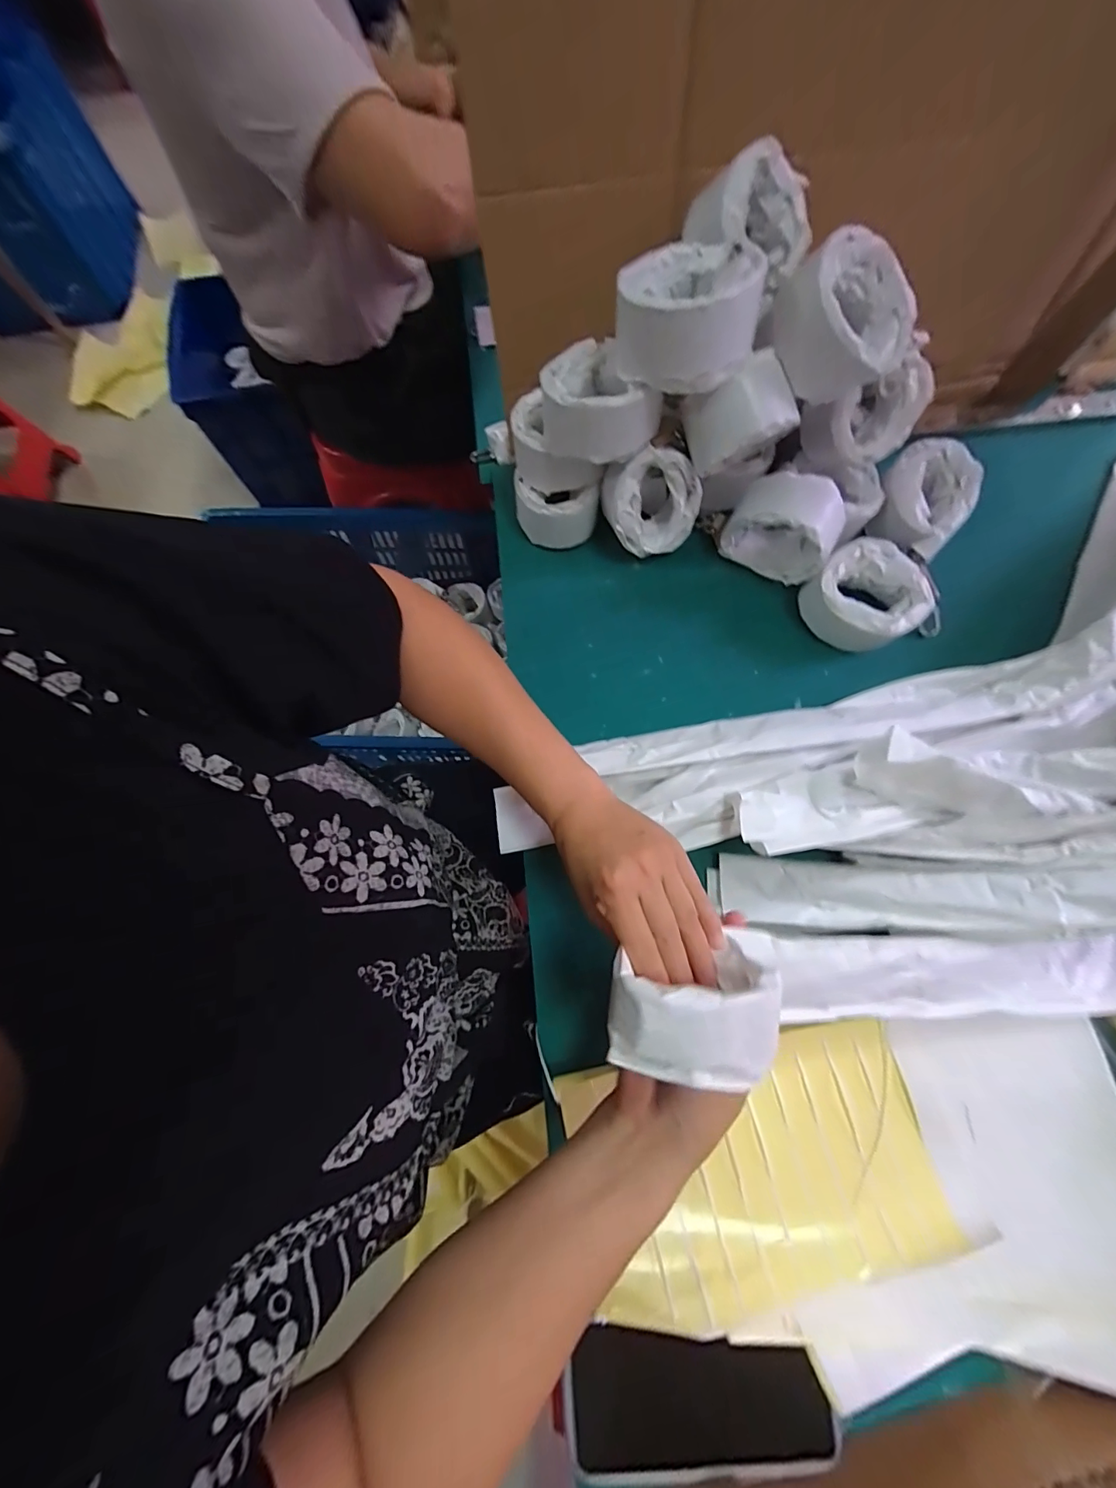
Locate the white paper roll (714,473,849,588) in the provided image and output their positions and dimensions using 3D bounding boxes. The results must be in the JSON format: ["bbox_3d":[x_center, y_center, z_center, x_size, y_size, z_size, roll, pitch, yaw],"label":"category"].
[{"bbox_3d":[0.216,-0.205,0.457,0.097,0.091,0.053,27,75,8],"label":"white paper roll"}]

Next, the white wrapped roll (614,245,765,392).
[{"bbox_3d":[0.092,-0.307,0.334,0.100,0.054,0.093,12,73,4],"label":"white wrapped roll"}]

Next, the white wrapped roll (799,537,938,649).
[{"bbox_3d":[0.291,-0.135,0.450,0.099,0.054,0.095,-31,75,-9],"label":"white wrapped roll"}]

